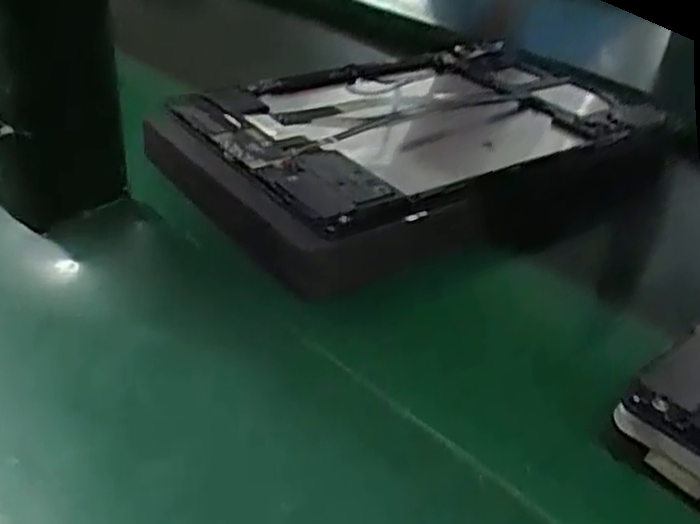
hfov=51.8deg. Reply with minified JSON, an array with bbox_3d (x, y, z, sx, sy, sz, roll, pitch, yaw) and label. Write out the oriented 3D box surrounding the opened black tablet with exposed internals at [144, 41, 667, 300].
[{"bbox_3d":[0.032,-0.064,0.374,0.246,0.031,0.153,-18,43,-30],"label":"opened black tablet with exposed internals"}]

